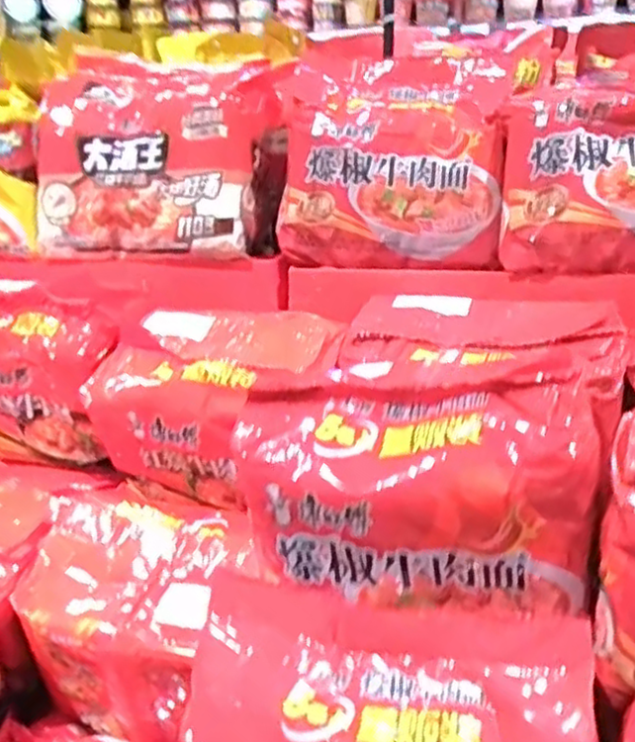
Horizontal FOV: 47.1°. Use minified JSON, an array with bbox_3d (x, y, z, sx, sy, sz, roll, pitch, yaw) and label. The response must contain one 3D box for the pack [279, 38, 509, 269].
[{"bbox_3d":[0.071,-0.197,0.654,0.184,0.179,0.117,3,21,13],"label":"pack"}]

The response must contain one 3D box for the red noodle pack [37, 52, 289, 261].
[{"bbox_3d":[-0.154,-0.203,0.694,0.214,0.162,0.135,2,20,10],"label":"red noodle pack"}]

